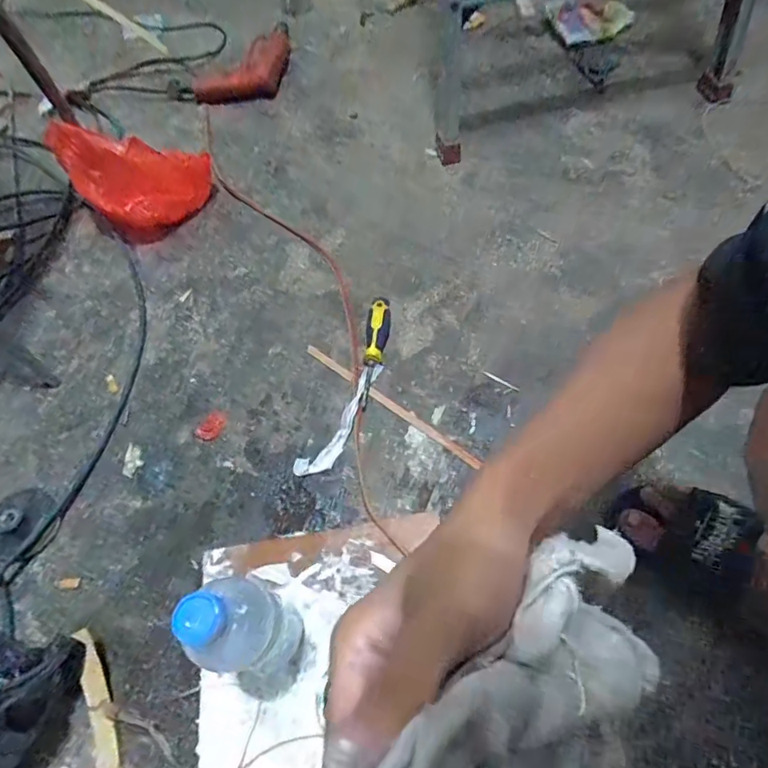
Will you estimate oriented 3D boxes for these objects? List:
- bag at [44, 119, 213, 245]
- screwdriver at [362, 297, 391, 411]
[{"bbox_3d":[-0.399,-0.357,0.827,0.205,0.152,0.151,-34,64,-14],"label":"bag"},{"bbox_3d":[-0.011,-0.051,0.691,0.034,0.029,0.173,1,61,5],"label":"screwdriver"}]

